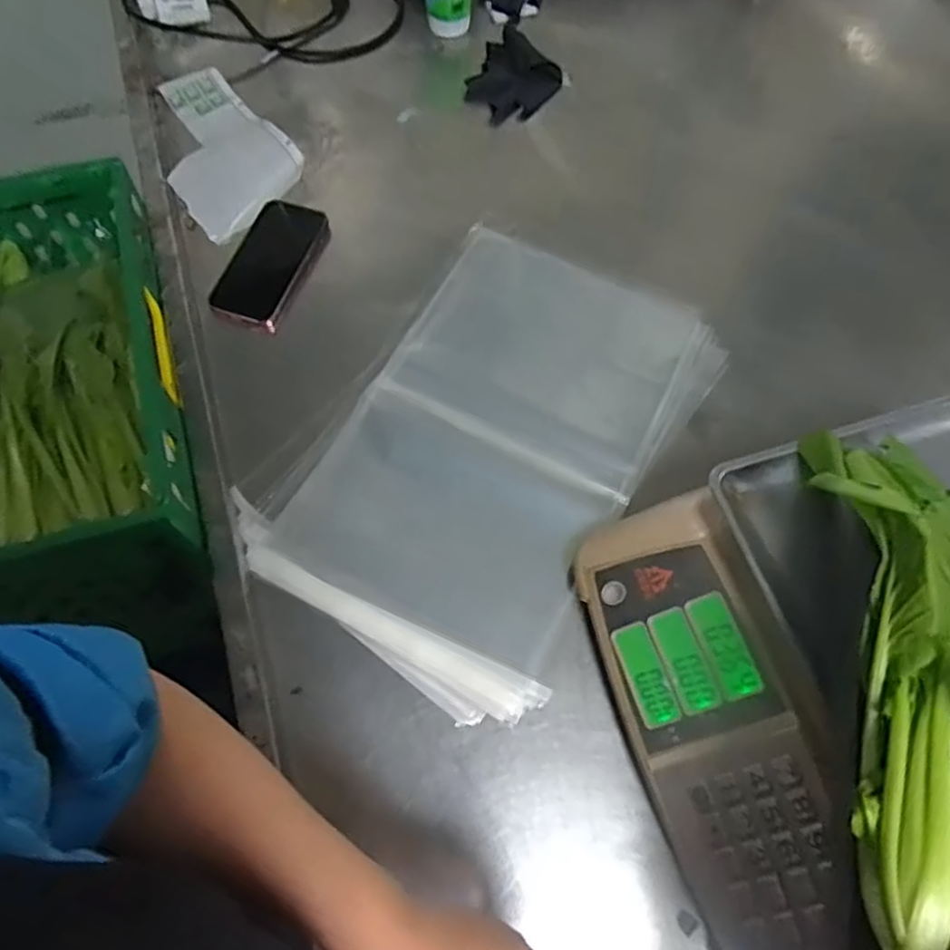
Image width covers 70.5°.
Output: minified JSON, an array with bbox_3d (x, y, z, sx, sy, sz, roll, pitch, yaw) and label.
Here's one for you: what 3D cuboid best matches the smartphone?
[{"bbox_3d":[-0.209,-0.221,0.693,0.083,0.008,0.150,17,66,6],"label":"smartphone"}]

